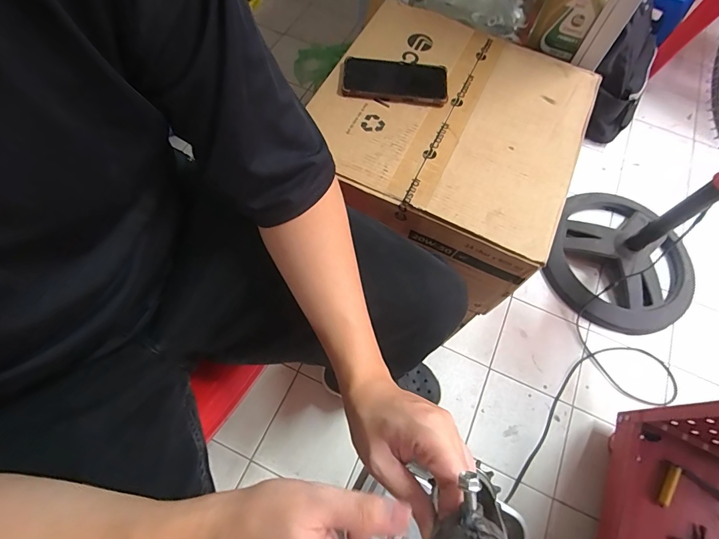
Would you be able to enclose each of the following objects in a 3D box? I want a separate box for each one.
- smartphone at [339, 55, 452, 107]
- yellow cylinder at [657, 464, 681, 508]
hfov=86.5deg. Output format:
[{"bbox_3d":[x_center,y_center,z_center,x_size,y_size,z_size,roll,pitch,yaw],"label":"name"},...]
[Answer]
[{"bbox_3d":[0.055,-0.299,0.602,0.163,0.014,0.087,6,64,0],"label":"smartphone"},{"bbox_3d":[0.603,0.420,0.744,0.020,0.026,0.084,36,68,14],"label":"yellow cylinder"}]

